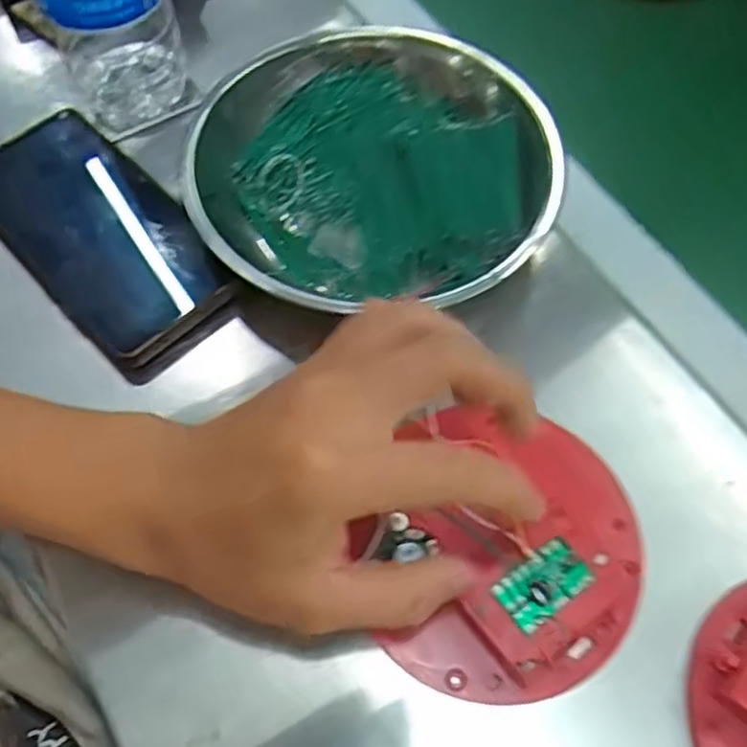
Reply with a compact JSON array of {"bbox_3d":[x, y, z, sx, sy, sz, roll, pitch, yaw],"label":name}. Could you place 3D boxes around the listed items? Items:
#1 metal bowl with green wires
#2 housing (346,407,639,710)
[{"bbox_3d":[0.002,-0.117,0.368,0.181,0.051,0.179,0,63,0],"label":"metal bowl with green wires"},{"bbox_3d":[0.054,0.072,0.280,0.107,0.023,0.115,0,63,0],"label":"housing"}]

